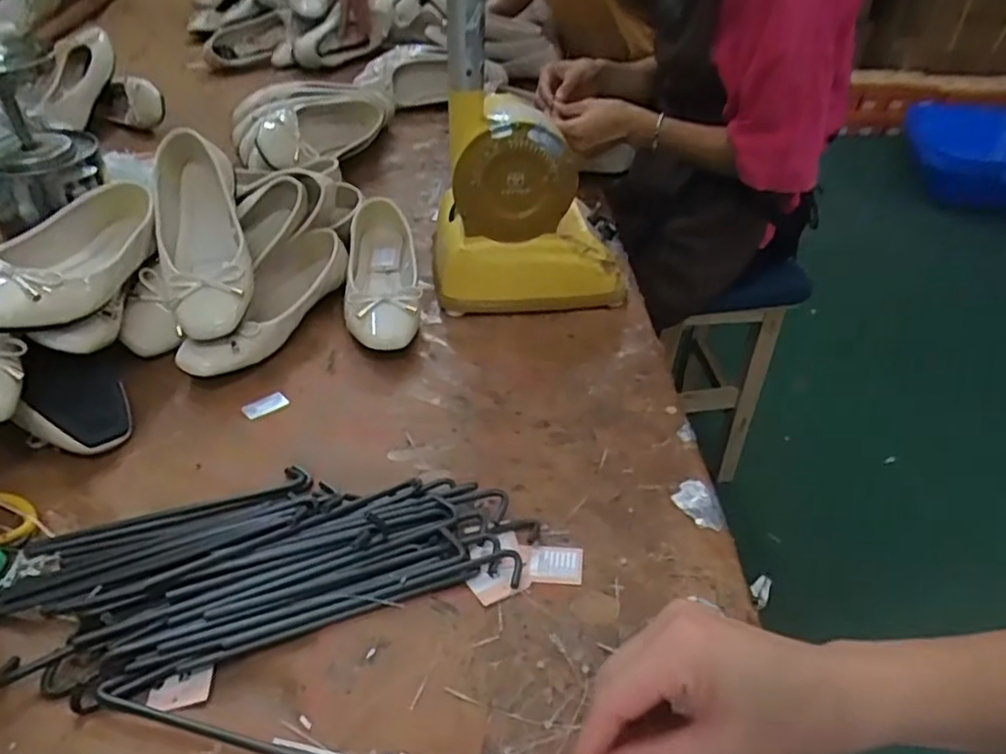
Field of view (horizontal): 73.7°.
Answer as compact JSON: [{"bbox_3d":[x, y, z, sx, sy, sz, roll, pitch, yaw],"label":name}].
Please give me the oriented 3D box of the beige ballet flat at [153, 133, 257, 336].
[{"bbox_3d":[-0.298,-0.141,0.662,0.082,0.059,0.222,-12,68,-19],"label":"beige ballet flat"}]

